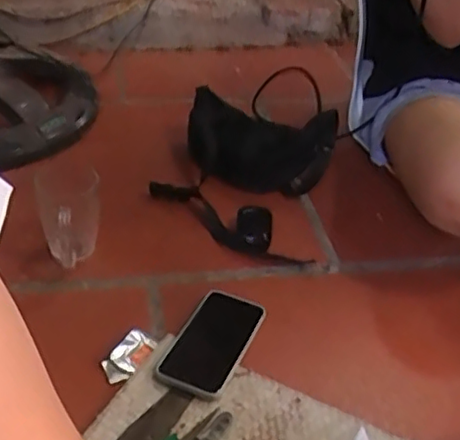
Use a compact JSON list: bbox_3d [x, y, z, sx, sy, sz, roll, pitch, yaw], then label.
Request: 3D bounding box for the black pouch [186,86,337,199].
[{"bbox_3d":[0.034,-0.127,1.054,0.260,0.099,0.130,20,38,20],"label":"black pouch"}]

